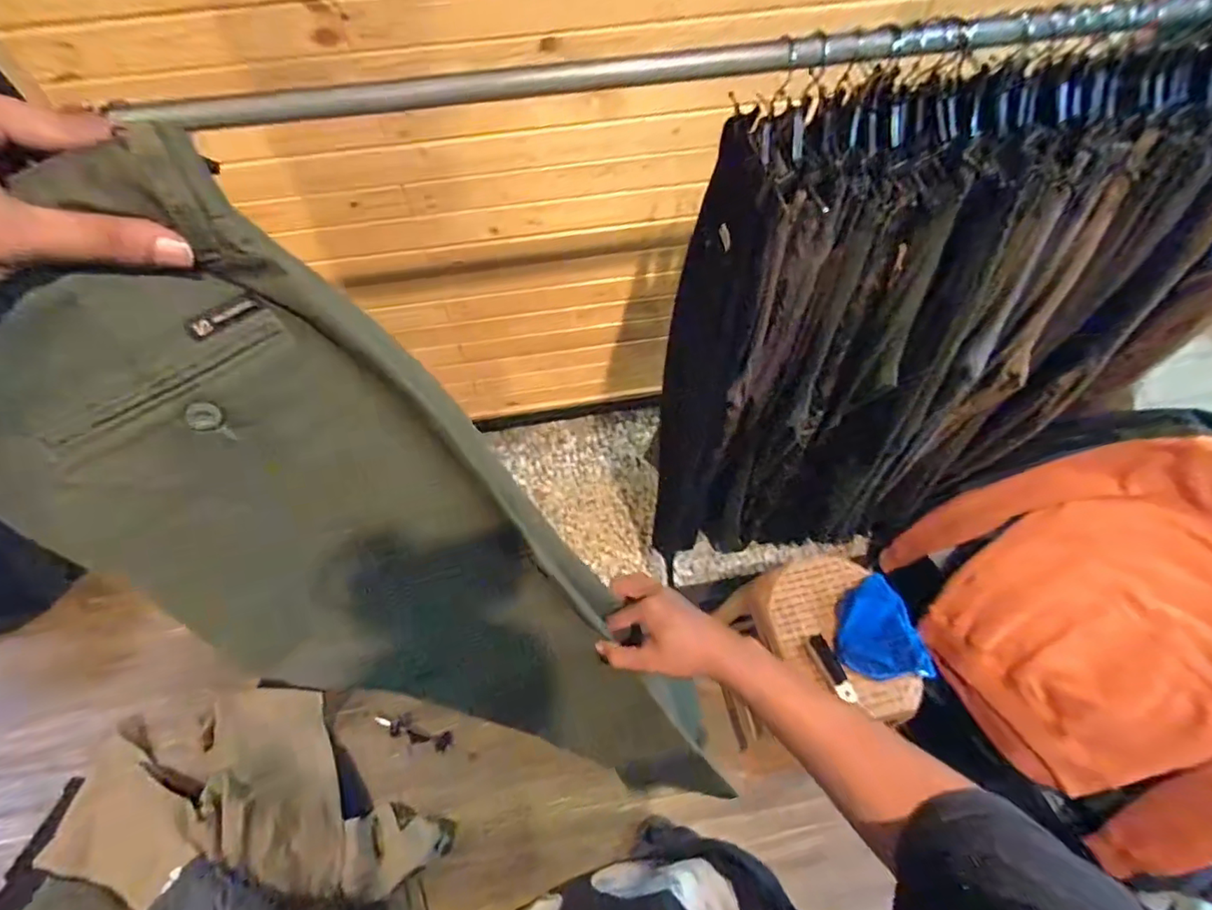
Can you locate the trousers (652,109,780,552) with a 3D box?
[{"bbox_3d":[0.170,-0.080,1.039,0.031,0.953,0.213,-17,49,-15],"label":"trousers"}]

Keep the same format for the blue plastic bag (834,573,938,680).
[{"bbox_3d":[0.520,0.341,1.047,0.148,0.033,0.185,-12,57,-6],"label":"blue plastic bag"}]

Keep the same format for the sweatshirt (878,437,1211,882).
[{"bbox_3d":[0.956,0.317,1.019,0.525,0.475,0.704,-33,62,-18],"label":"sweatshirt"}]

